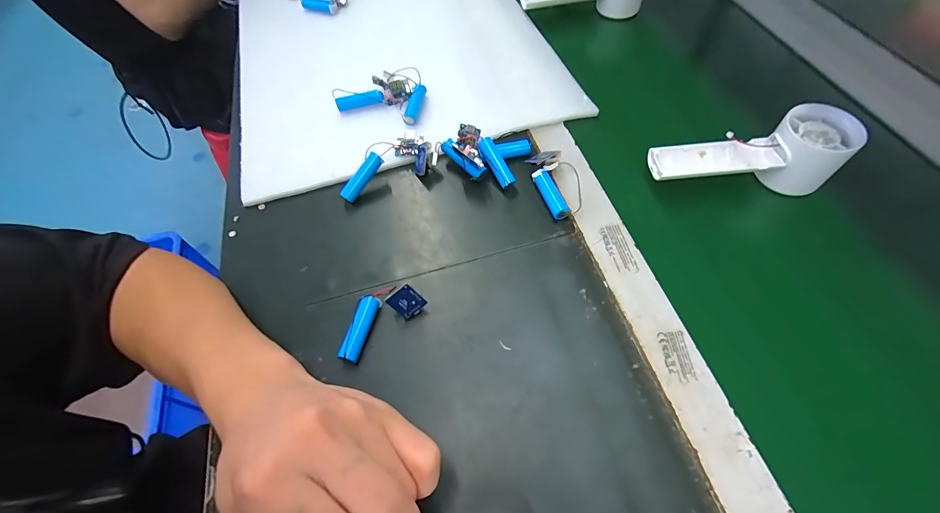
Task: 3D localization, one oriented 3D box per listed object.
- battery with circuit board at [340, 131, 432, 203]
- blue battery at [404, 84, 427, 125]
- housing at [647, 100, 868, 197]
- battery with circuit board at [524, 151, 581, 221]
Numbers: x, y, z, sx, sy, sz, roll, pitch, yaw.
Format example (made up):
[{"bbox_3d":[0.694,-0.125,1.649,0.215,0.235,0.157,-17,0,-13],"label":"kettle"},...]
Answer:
[{"bbox_3d":[-0.082,-0.086,0.380,0.093,0.033,0.045,-25,60,-10],"label":"battery with circuit board"},{"bbox_3d":[-0.057,-0.162,0.421,0.014,0.014,0.054,6,59,8],"label":"blue battery"},{"bbox_3d":[0.234,-0.088,0.344,0.151,0.053,0.052,-5,58,2],"label":"housing"},{"bbox_3d":[0.082,-0.068,0.360,0.045,0.019,0.068,-20,59,-8],"label":"battery with circuit board"}]

